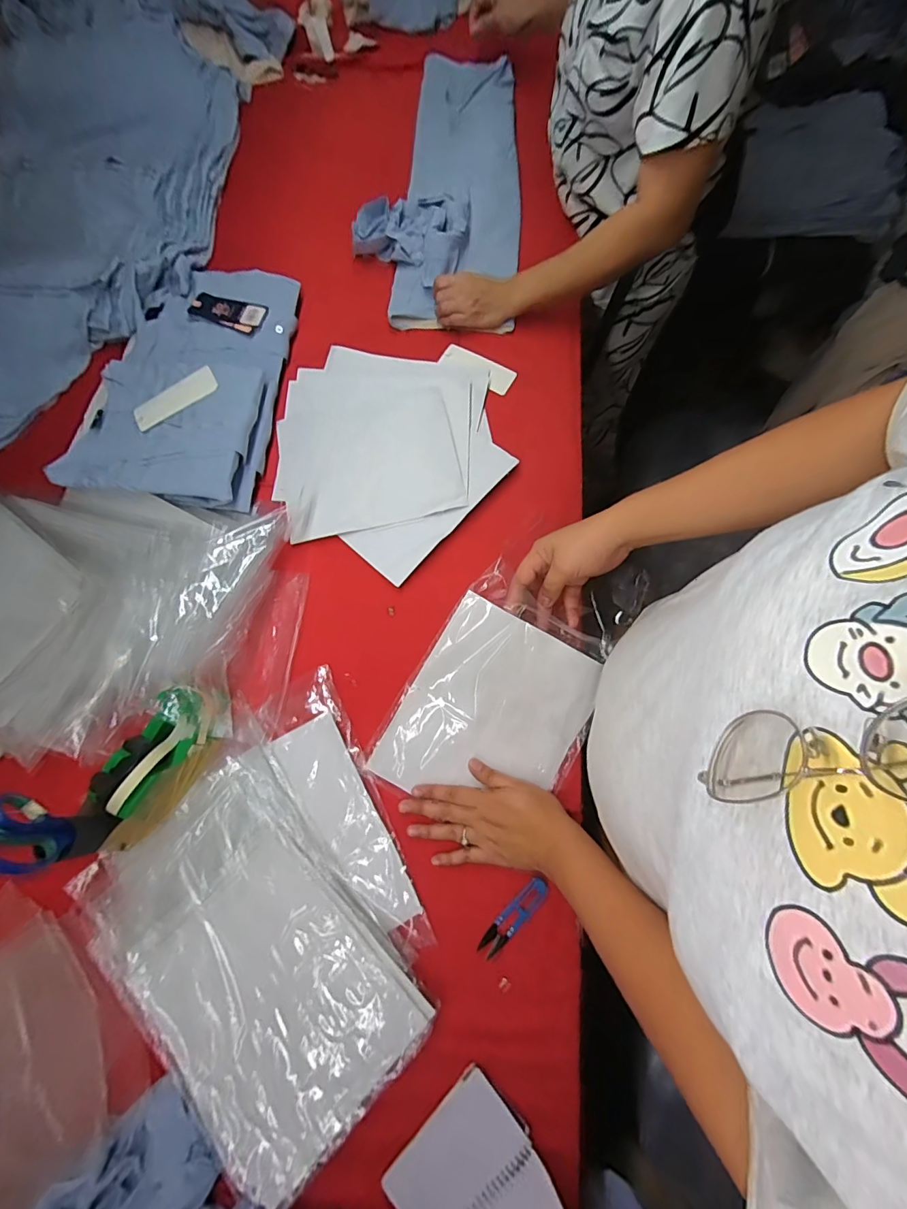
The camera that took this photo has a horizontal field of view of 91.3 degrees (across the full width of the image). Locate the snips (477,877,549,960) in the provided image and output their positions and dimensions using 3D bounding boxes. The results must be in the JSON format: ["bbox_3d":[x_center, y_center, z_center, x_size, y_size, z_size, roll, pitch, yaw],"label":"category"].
[{"bbox_3d":[0.070,0.358,0.509,0.102,0.005,0.026,-43,80,-9],"label":"snips"}]

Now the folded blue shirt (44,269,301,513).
[{"bbox_3d":[-0.385,-0.341,0.658,0.260,0.052,0.408,10,77,3],"label":"folded blue shirt"}]

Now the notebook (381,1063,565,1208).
[{"bbox_3d":[0.024,0.574,0.421,0.138,0.023,0.148,-42,53,-13],"label":"notebook"}]

